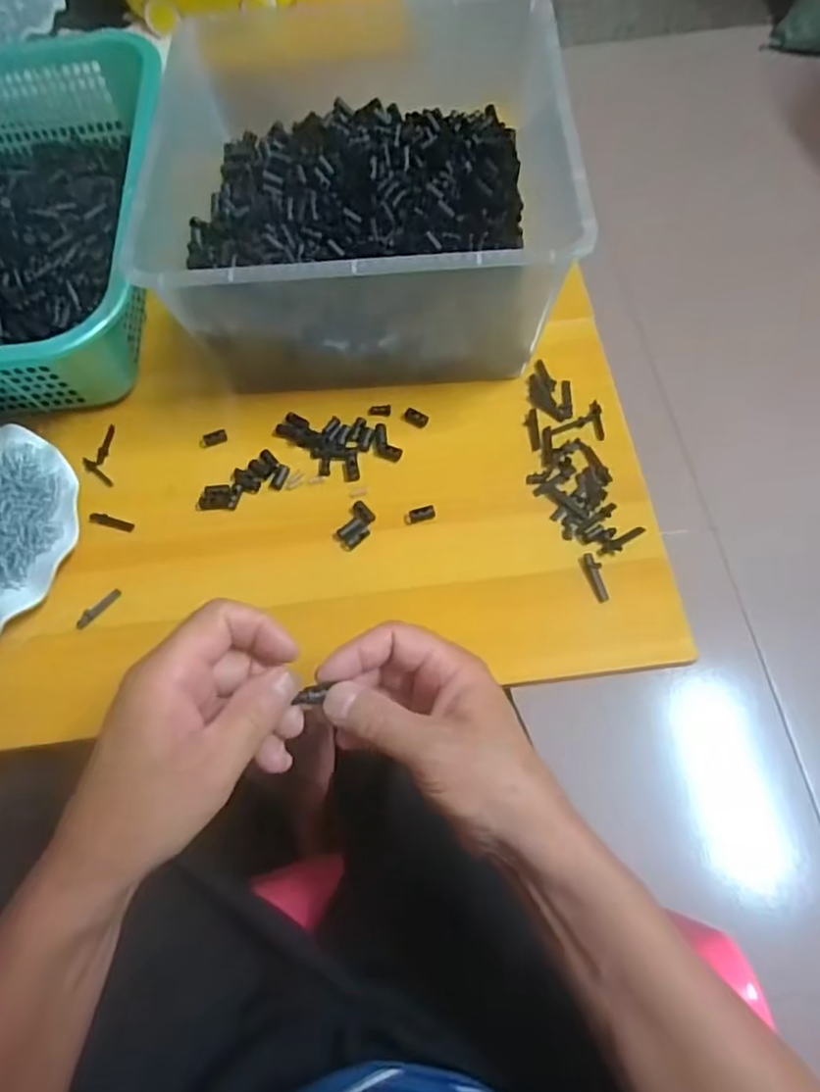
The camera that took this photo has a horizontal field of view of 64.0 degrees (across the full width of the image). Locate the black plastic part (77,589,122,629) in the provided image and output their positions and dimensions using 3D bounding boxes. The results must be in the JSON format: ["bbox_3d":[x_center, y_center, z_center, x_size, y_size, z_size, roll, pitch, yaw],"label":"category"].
[{"bbox_3d":[-0.223,0.044,0.469,0.009,0.004,0.036,38,72,19],"label":"black plastic part"}]

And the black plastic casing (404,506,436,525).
[{"bbox_3d":[0.007,-0.023,0.485,0.024,0.006,0.010,-19,64,10],"label":"black plastic casing"}]

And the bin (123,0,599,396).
[{"bbox_3d":[-0.033,-0.283,0.531,0.288,0.144,0.315,-3,64,2],"label":"bin"}]

